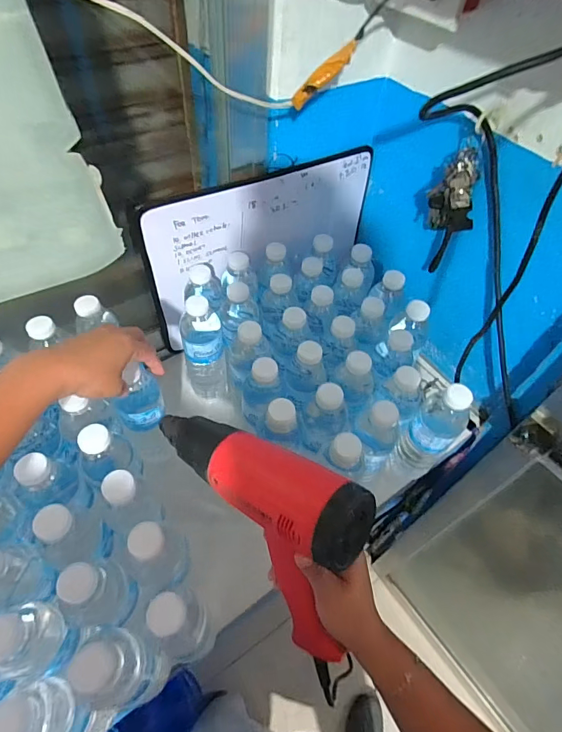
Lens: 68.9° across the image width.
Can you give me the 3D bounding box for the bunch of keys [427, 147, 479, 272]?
[{"bbox_3d":[0.233,-0.208,0.568,0.063,0.164,0.032,31,57,17],"label":"bunch of keys"}]

